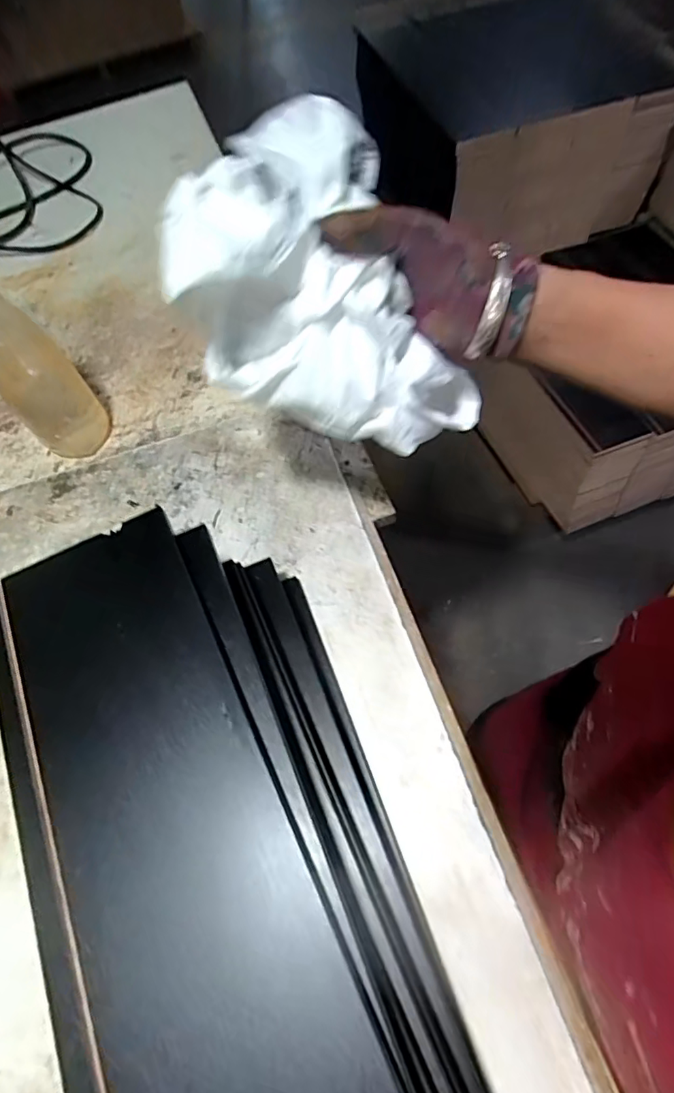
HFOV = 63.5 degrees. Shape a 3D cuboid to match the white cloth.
[{"bbox_3d":[-0.012,-0.155,0.351,0.187,0.149,0.131,34,66,20],"label":"white cloth"}]

